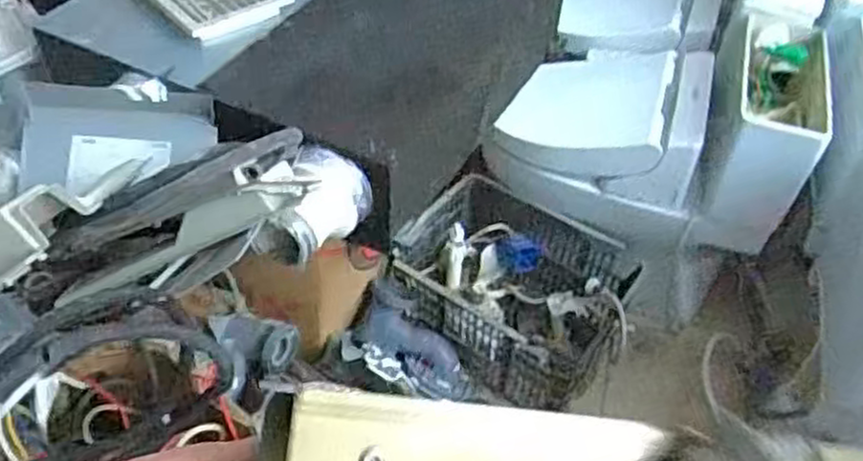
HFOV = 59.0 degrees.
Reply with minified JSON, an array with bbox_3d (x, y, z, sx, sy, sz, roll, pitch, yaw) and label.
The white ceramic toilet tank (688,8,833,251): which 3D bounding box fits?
[{"bbox_3d":[0.727,-0.207,1.763,0.215,0.401,0.457,17,47,10],"label":"white ceramic toilet tank"}]

